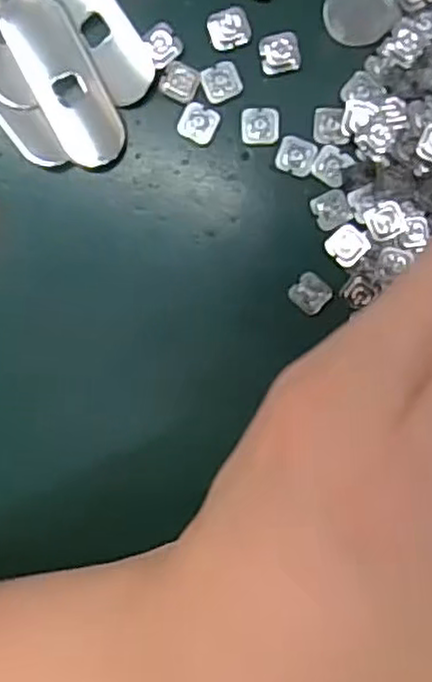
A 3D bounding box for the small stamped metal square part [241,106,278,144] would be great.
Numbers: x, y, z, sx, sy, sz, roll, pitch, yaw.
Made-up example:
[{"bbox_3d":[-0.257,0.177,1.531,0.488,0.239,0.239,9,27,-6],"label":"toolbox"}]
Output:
[{"bbox_3d":[0.013,-0.061,0.199,0.010,0.004,0.010,2,94,3],"label":"small stamped metal square part"}]

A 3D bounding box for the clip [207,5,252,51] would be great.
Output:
[{"bbox_3d":[0.004,-0.087,0.196,0.011,0.004,0.011,-19,93,4],"label":"clip"}]

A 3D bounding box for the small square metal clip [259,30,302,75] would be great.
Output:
[{"bbox_3d":[0.018,-0.081,0.196,0.011,0.004,0.011,-11,93,4],"label":"small square metal clip"}]

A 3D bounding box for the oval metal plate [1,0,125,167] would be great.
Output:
[{"bbox_3d":[-0.043,-0.074,0.199,0.019,0.005,0.050,-28,92,4],"label":"oval metal plate"}]

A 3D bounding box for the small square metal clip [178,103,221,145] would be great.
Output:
[{"bbox_3d":[-0.005,-0.062,0.200,0.010,0.004,0.010,22,95,1],"label":"small square metal clip"}]

